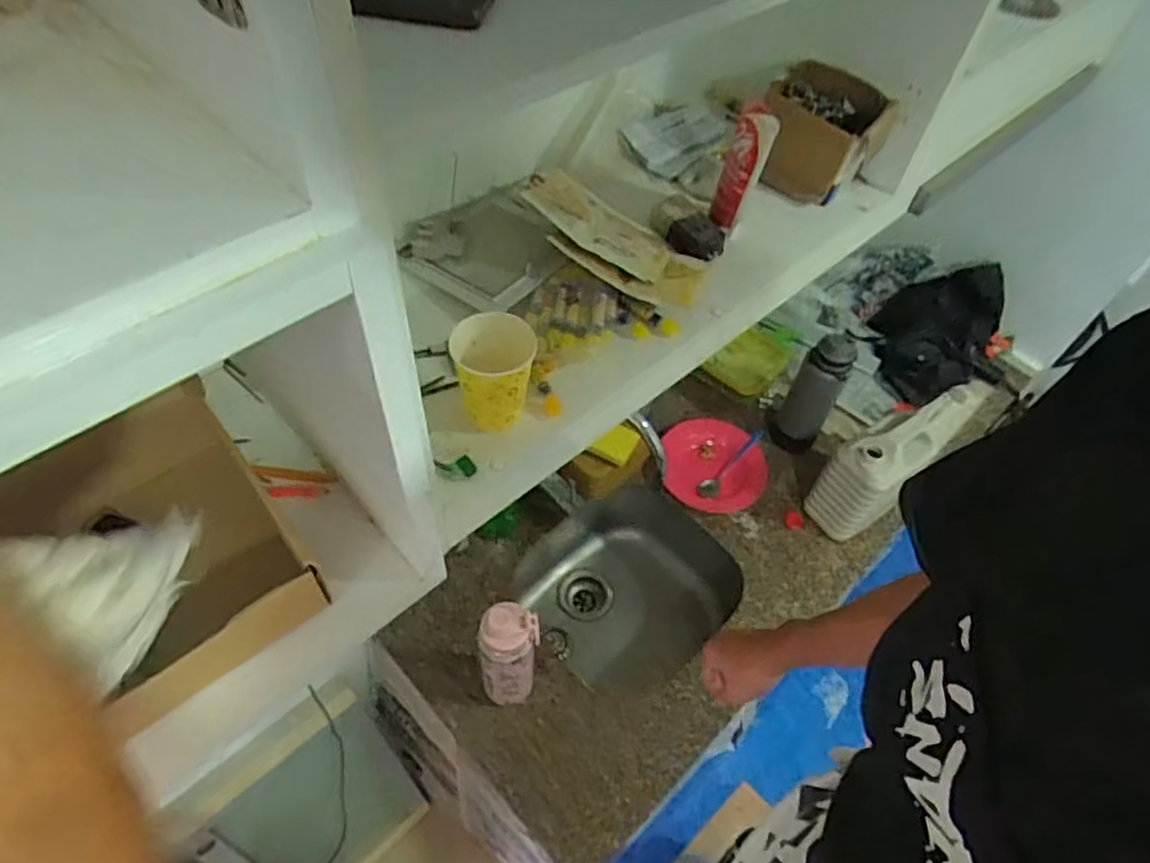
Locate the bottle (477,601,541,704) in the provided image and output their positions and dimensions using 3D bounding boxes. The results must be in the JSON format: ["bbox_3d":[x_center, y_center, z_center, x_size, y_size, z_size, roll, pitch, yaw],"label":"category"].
[{"bbox_3d":[-0.097,0.335,1.031,0.088,0.263,0.066,-6,54,-9],"label":"bottle"}]

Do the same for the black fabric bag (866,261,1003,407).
[{"bbox_3d":[0.832,-0.213,1.580,0.286,0.146,0.407,31,57,18],"label":"black fabric bag"}]

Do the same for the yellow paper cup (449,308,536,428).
[{"bbox_3d":[-0.070,-0.051,0.599,0.070,0.088,0.066,-7,54,-10],"label":"yellow paper cup"}]

